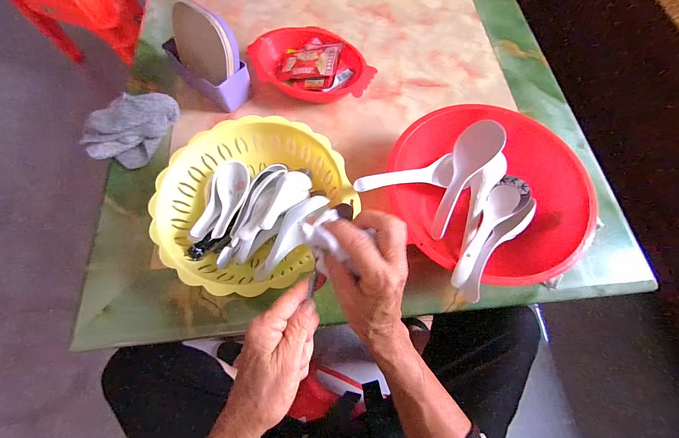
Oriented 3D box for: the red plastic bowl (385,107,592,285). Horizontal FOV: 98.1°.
[{"bbox_3d":[0.189,-0.029,0.405,0.240,0.077,0.242,-1,67,2],"label":"red plastic bowl"}]

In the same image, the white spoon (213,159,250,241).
[{"bbox_3d":[-0.143,-0.021,0.390,0.043,0.035,0.122,-6,52,0],"label":"white spoon"}]

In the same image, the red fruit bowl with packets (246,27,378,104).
[{"bbox_3d":[-0.044,-0.270,0.521,0.216,0.049,0.138,19,69,10],"label":"red fruit bowl with packets"}]

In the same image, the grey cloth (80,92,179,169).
[{"bbox_3d":[-0.331,-0.147,0.467,0.088,0.068,0.136,26,71,12],"label":"grey cloth"}]

